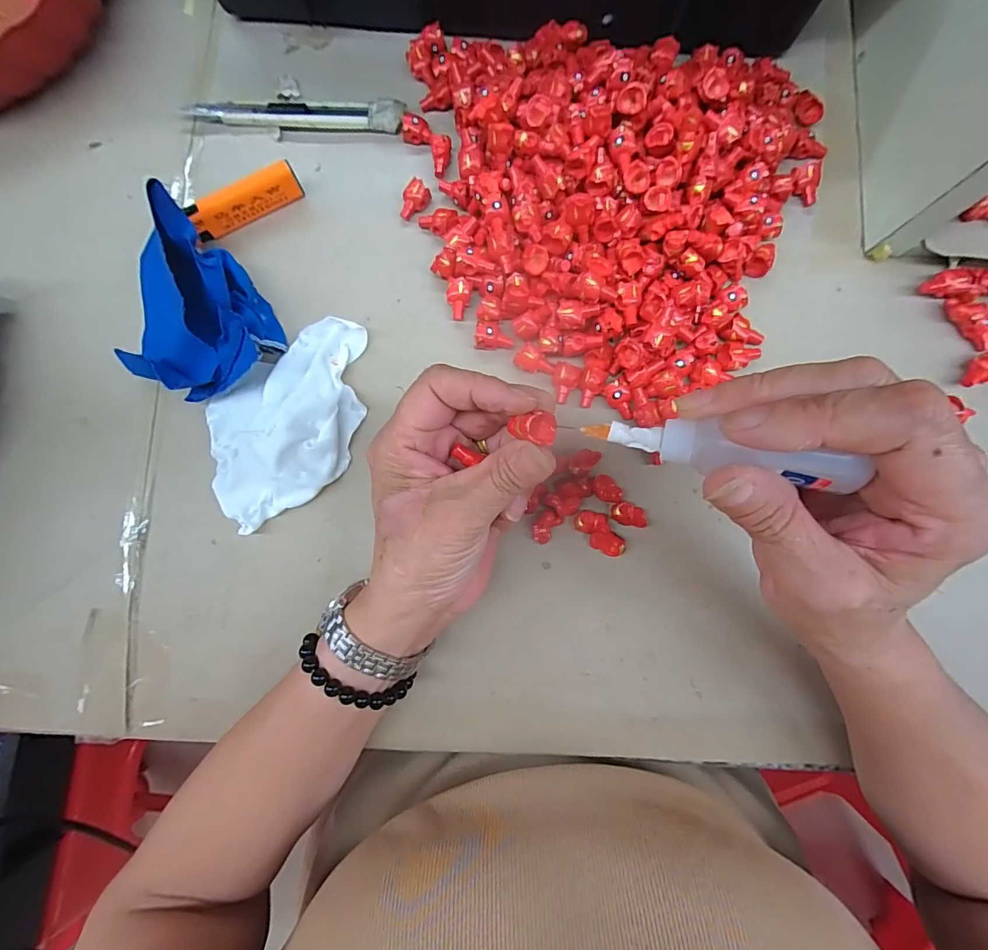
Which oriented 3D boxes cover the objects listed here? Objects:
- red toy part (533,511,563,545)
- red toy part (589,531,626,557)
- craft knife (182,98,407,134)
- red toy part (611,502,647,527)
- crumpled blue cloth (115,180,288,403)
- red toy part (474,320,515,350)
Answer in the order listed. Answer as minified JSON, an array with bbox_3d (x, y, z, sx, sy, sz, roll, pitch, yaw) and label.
[{"bbox_3d":[0.031,0.032,0.276,0.013,0.014,0.020,36,86,5],"label":"red toy part"},{"bbox_3d":[0.069,0.041,0.272,0.021,0.009,0.013,26,85,5],"label":"red toy part"},{"bbox_3d":[-0.139,-0.255,0.317,0.151,0.012,0.019,2,83,2],"label":"craft knife"},{"bbox_3d":[0.083,0.024,0.272,0.022,0.007,0.013,21,84,4],"label":"red toy part"},{"bbox_3d":[-0.195,-0.102,0.278,0.094,0.051,0.114,-25,83,-1],"label":"crumpled blue cloth"},{"bbox_3d":[0.000,-0.091,0.291,0.024,0.013,0.018,-1,83,2],"label":"red toy part"}]

